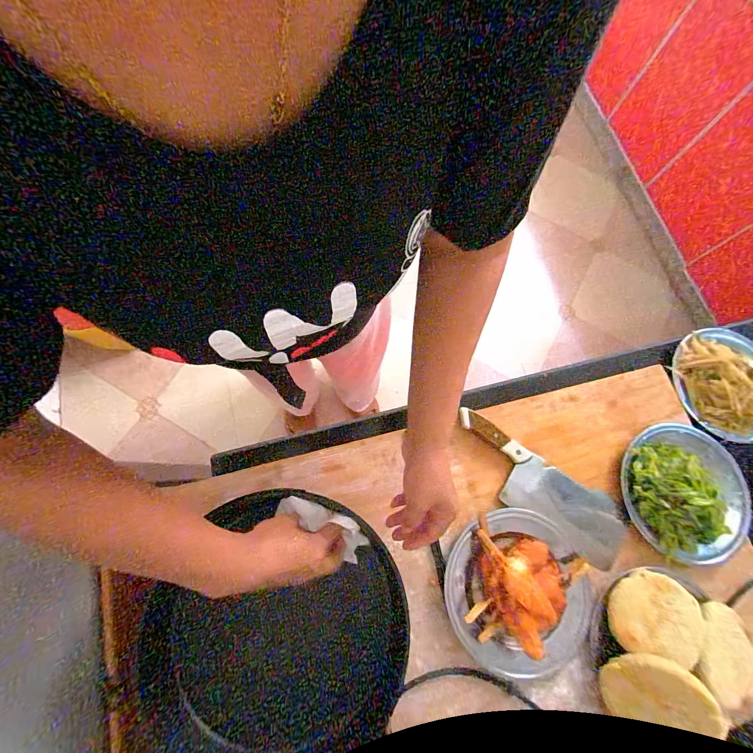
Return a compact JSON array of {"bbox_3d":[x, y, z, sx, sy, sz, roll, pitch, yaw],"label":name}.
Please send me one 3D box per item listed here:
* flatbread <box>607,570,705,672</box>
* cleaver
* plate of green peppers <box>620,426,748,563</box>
[{"bbox_3d":[0.380,0.324,0.462,0.104,0.017,0.099,3,56,24],"label":"flatbread"},{"bbox_3d":[0.243,0.167,0.518,0.289,0.024,0.096,32,72,9],"label":"cleaver"},{"bbox_3d":[0.485,0.176,0.515,0.191,0.033,0.206,1,71,-2],"label":"plate of green peppers"}]

